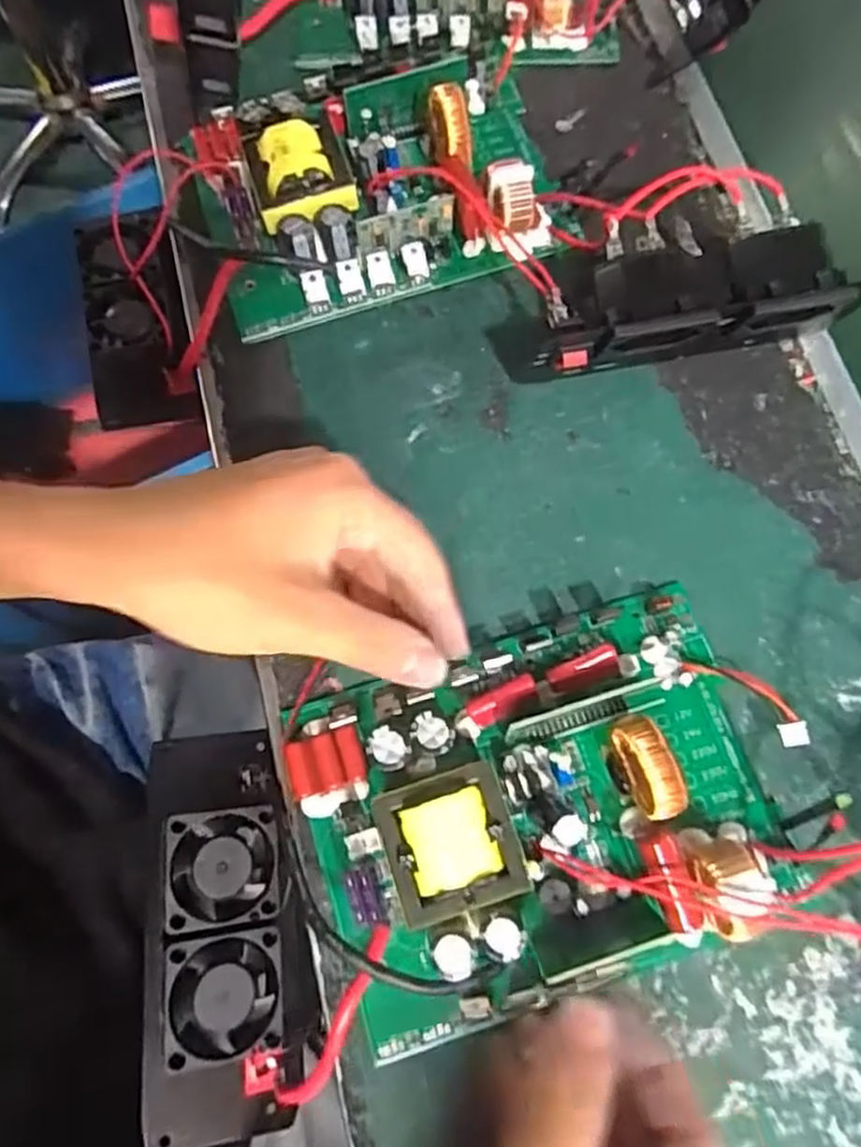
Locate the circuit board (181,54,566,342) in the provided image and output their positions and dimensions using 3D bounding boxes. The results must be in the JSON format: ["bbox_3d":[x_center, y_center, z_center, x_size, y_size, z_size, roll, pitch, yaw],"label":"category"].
[{"bbox_3d":[-0.027,-0.191,0.347,0.166,0.037,0.122,-13,73,-3],"label":"circuit board"}]

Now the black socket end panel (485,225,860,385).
[{"bbox_3d":[0.103,-0.114,0.310,0.142,0.061,0.051,-8,73,-2],"label":"black socket end panel"}]

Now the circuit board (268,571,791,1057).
[{"bbox_3d":[0.041,0.083,0.265,0.178,0.037,0.131,-16,74,-4],"label":"circuit board"}]

